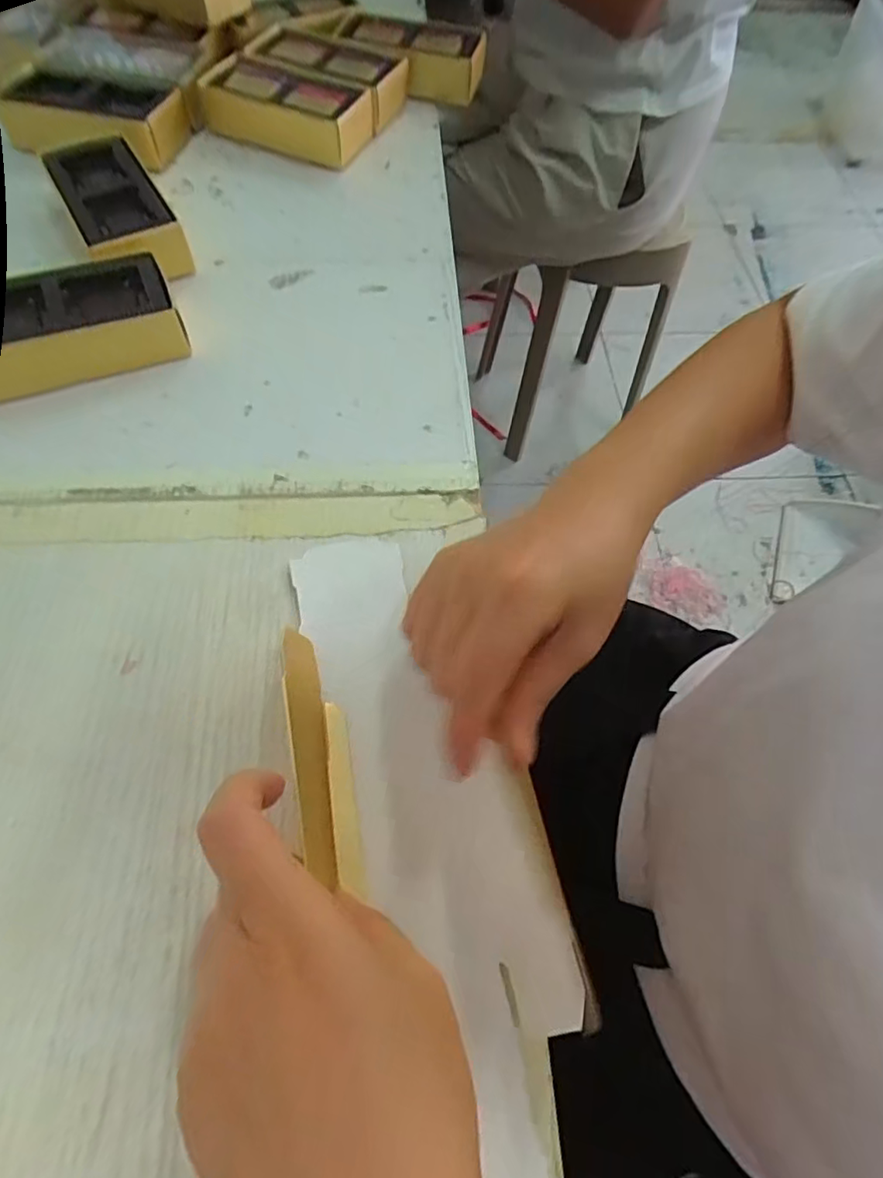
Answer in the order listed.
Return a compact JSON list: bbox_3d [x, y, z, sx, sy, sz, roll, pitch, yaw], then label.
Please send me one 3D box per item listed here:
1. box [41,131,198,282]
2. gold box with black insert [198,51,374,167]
[{"bbox_3d":[-0.205,-0.238,0.373,0.054,0.032,0.122,-26,67,-16],"label":"box"},{"bbox_3d":[-0.115,-0.362,0.443,0.117,0.033,0.066,18,63,5],"label":"gold box with black insert"}]

